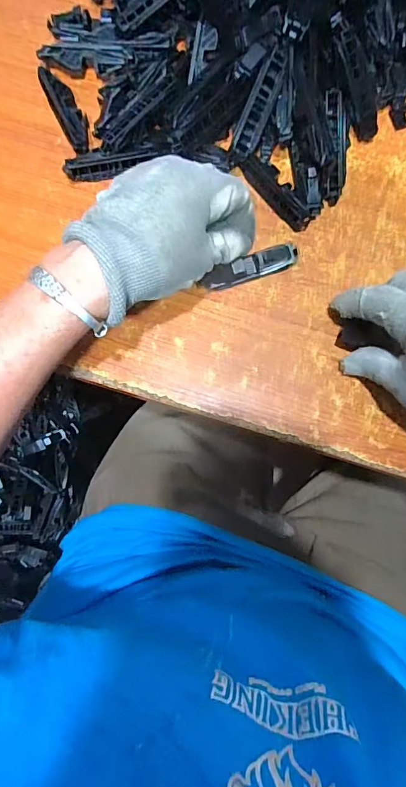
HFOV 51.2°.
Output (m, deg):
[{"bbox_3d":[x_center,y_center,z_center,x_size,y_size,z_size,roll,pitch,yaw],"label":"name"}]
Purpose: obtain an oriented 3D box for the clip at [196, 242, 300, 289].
[{"bbox_3d":[0.038,-0.098,0.332,0.078,0.018,0.014,-21,83,-3],"label":"clip"}]

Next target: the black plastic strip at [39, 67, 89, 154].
[{"bbox_3d":[-0.112,-0.235,0.352,0.021,0.019,0.075,-26,83,-3],"label":"black plastic strip"}]

